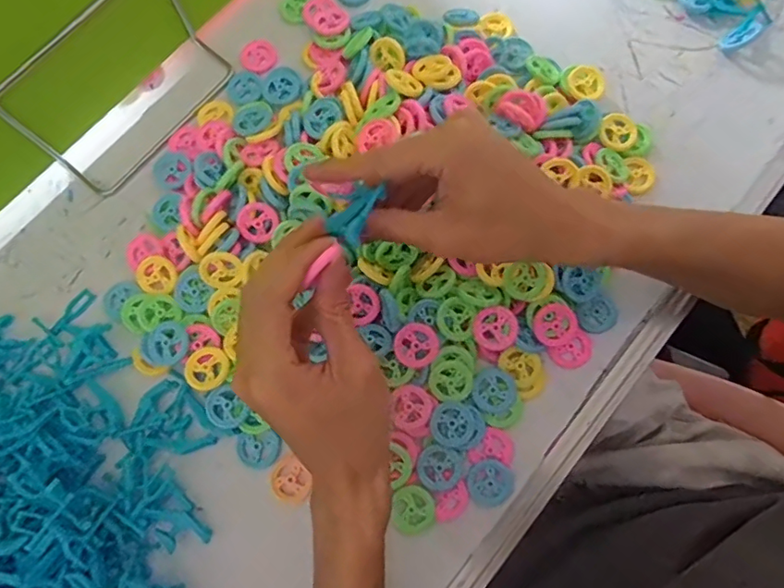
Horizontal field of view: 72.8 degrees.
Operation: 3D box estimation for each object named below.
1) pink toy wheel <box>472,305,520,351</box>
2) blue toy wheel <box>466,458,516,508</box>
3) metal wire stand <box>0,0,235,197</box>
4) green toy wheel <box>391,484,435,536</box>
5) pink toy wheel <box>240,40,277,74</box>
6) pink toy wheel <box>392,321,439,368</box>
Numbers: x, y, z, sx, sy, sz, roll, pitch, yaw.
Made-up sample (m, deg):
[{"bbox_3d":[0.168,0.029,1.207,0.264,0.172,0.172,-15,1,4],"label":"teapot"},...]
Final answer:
[{"bbox_3d":[0.070,0.024,0.361,0.030,0.005,0.029,0,92,11],"label":"pink toy wheel"},{"bbox_3d":[0.065,0.125,0.352,0.030,0.004,0.030,0,77,1],"label":"blue toy wheel"},{"bbox_3d":[-0.193,-0.156,0.391,0.056,0.083,0.159,39,81,9],"label":"metal wire stand"},{"bbox_3d":[0.014,0.142,0.349,0.027,0.005,0.030,-10,77,-1],"label":"green toy wheel"},{"bbox_3d":[-0.111,-0.198,0.443,0.029,0.004,0.027,0,77,1],"label":"pink toy wheel"},{"bbox_3d":[0.017,0.035,0.361,0.030,0.004,0.030,0,93,-1],"label":"pink toy wheel"}]

